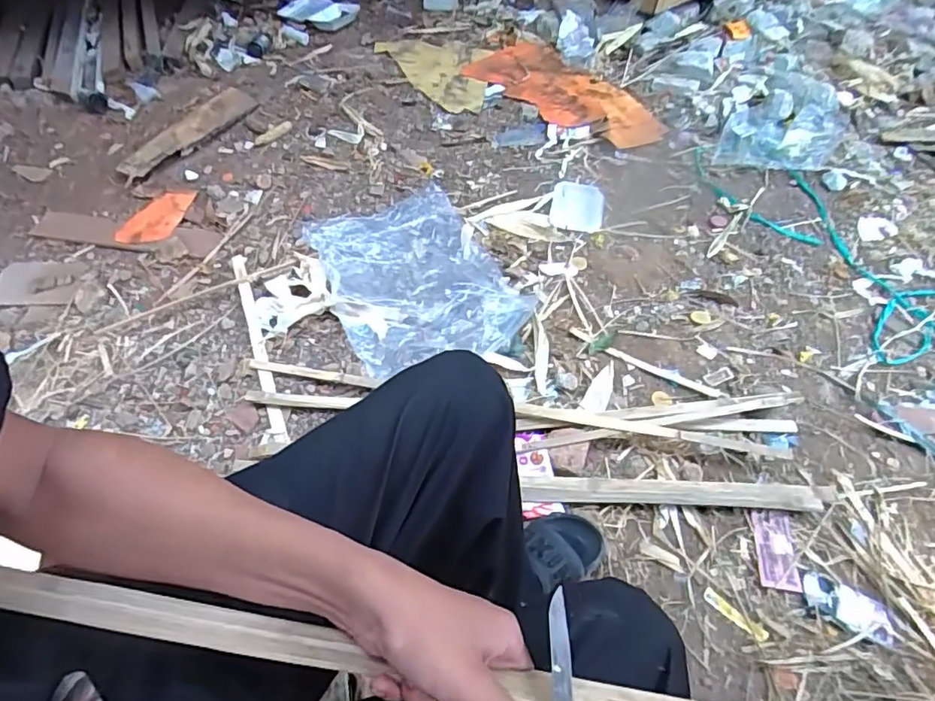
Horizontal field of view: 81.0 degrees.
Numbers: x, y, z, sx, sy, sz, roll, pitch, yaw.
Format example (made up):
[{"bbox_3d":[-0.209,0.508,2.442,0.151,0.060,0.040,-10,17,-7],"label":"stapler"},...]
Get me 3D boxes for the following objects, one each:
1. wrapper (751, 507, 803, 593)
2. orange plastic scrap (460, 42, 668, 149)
[{"bbox_3d":[0.478,0.307,0.849,0.058,0.007,0.117,4,58,7],"label":"wrapper"},{"bbox_3d":[0.290,-0.784,1.642,0.650,0.037,0.265,36,64,27],"label":"orange plastic scrap"}]

